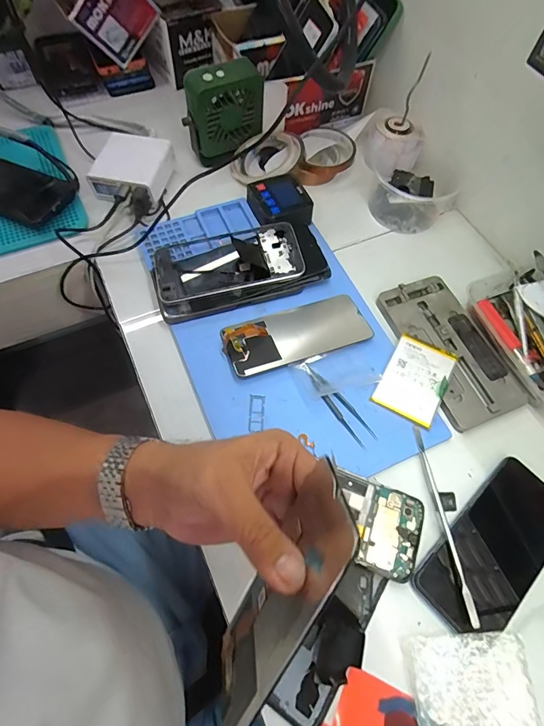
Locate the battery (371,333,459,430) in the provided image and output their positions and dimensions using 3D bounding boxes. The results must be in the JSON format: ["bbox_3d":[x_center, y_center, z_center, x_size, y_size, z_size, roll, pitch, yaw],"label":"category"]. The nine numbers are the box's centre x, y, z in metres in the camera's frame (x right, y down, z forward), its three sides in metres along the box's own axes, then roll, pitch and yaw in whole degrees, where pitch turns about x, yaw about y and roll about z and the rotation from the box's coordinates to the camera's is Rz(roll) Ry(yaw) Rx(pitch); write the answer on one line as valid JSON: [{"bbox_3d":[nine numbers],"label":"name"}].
[{"bbox_3d":[0.152,0.014,0.411,0.063,0.007,0.091,29,68,12],"label":"battery"}]

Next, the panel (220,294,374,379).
[{"bbox_3d":[0.028,-0.032,0.431,0.159,0.012,0.067,-15,61,-14],"label":"panel"}]

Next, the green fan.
[{"bbox_3d":[-0.066,-0.333,0.526,0.104,0.107,0.041,-25,68,-14],"label":"green fan"}]

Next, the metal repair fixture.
[{"bbox_3d":[0.197,-0.019,0.438,0.090,0.012,0.176,-18,67,-12],"label":"metal repair fixture"}]

